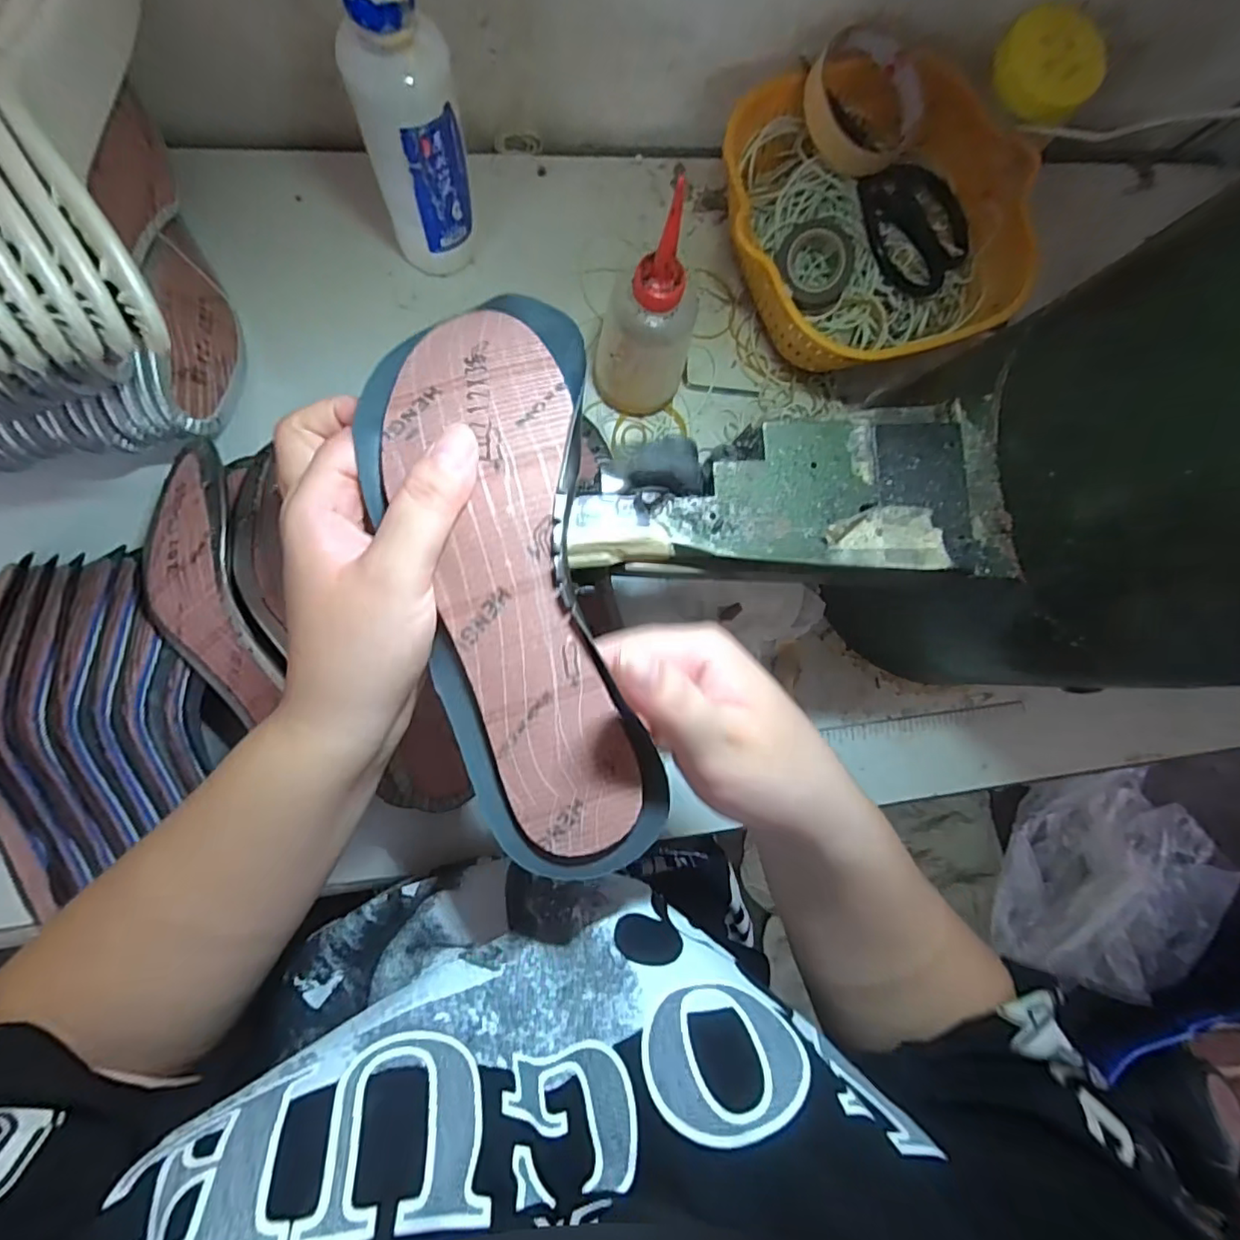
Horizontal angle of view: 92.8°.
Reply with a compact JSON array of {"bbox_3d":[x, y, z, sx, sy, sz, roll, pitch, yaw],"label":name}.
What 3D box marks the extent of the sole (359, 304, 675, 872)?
[{"bbox_3d":[-0.044,-0.016,0.236,0.086,0.031,0.237,-12,88,-10],"label":"sole"}]

